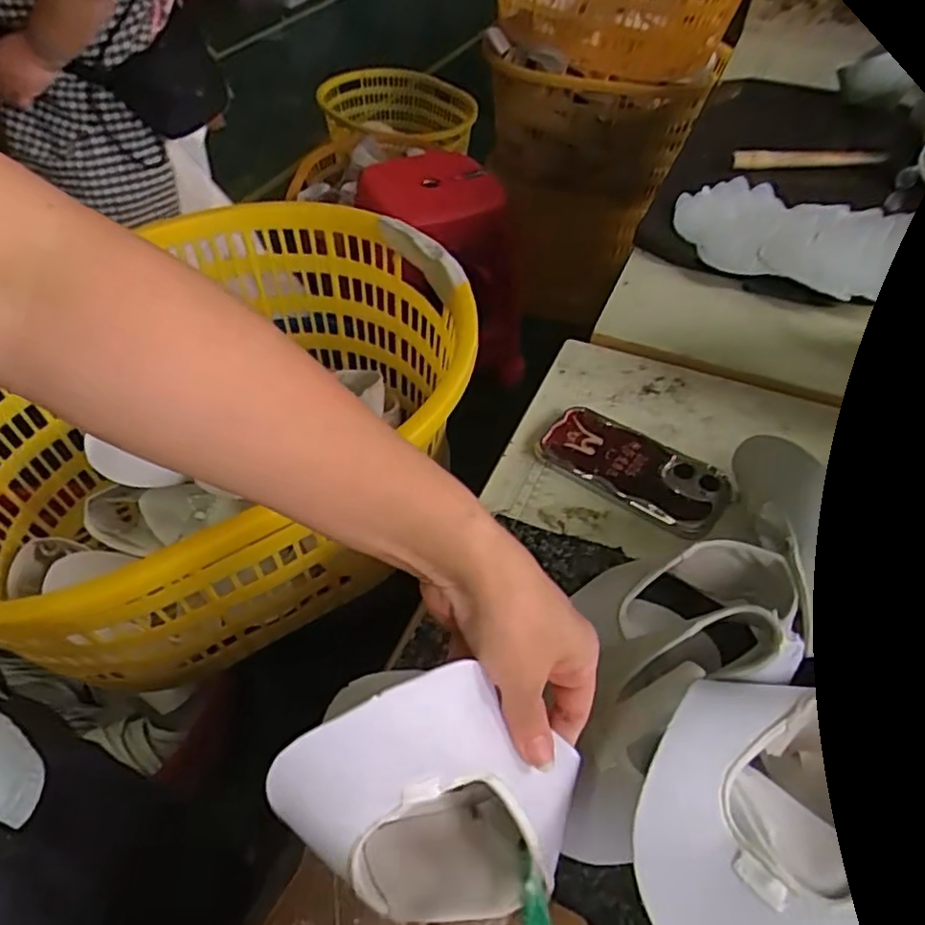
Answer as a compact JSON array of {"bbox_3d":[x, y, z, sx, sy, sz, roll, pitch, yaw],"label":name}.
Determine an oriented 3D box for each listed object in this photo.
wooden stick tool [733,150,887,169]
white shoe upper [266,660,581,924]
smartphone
[{"bbox_3d":[0.477,-0.424,0.931,0.205,0.020,0.024,2,49,0],"label":"wooden stick tool"},{"bbox_3d":[-0.015,0.159,0.329,0.121,0.184,0.061,-41,34,-3],"label":"white shoe upper"},{"bbox_3d":[0.152,0.003,0.602,0.166,0.014,0.082,33,56,25],"label":"smartphone"}]

